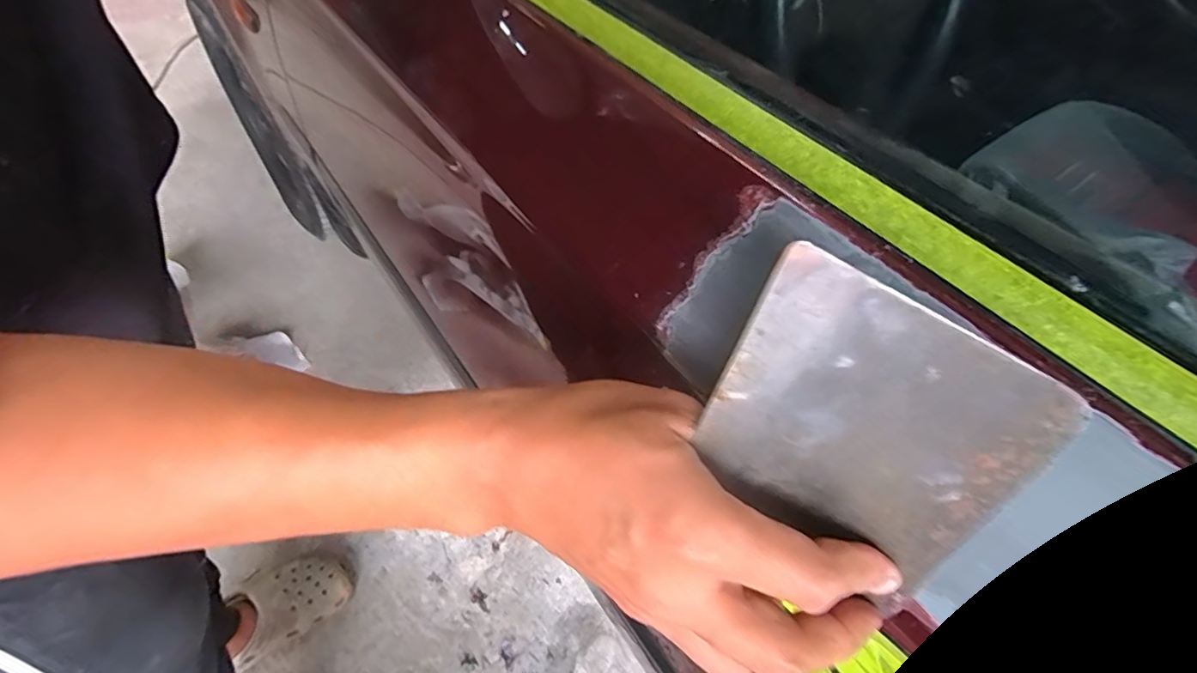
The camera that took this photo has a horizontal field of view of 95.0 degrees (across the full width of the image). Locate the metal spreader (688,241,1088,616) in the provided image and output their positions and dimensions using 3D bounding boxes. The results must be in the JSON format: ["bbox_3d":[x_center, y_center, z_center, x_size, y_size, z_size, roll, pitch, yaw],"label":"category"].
[{"bbox_3d":[0.083,0.032,0.174,0.102,0.088,0.004,29,34,0],"label":"metal spreader"}]

